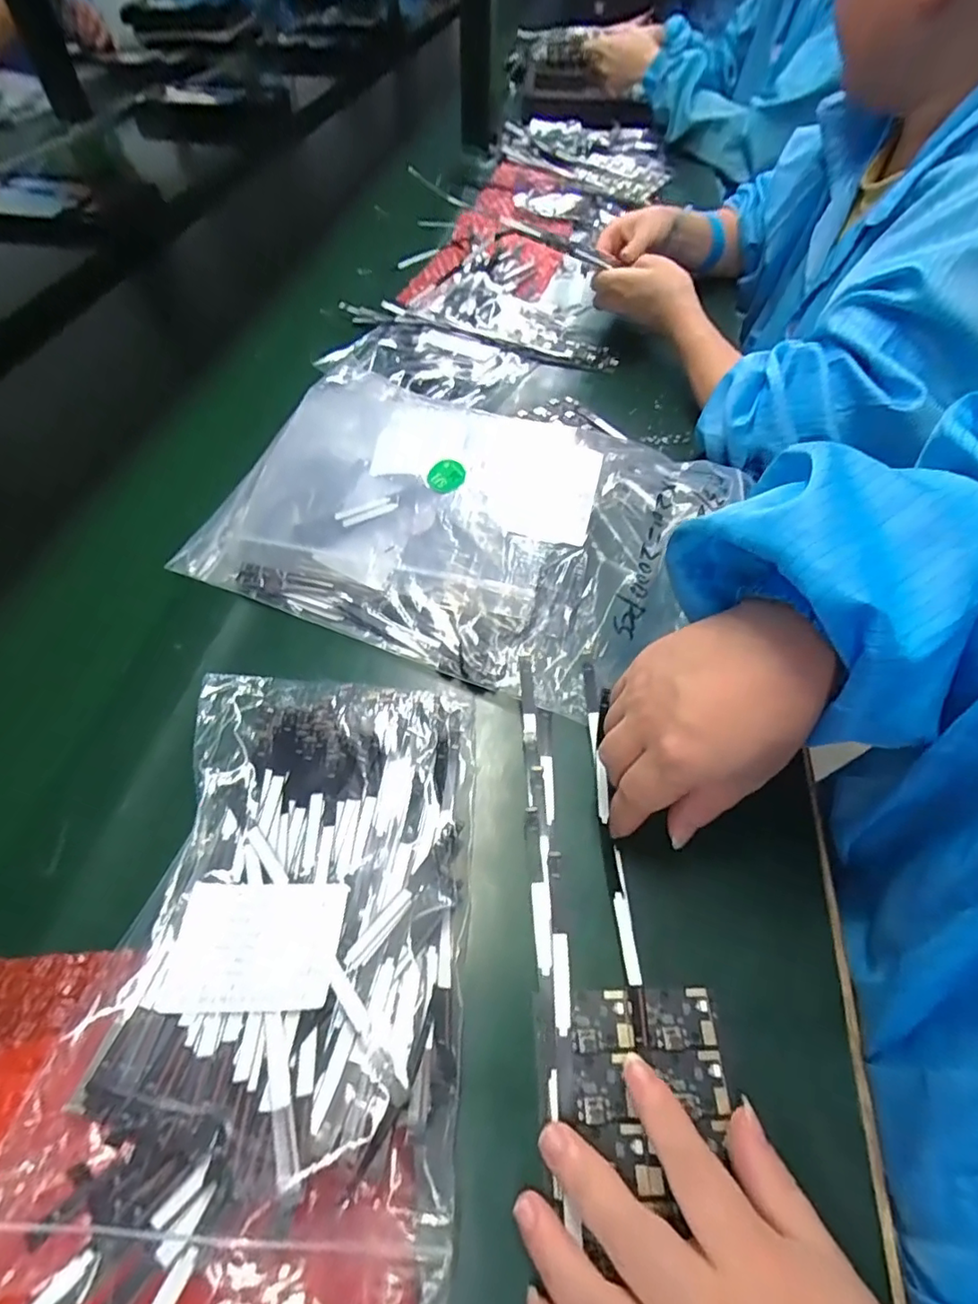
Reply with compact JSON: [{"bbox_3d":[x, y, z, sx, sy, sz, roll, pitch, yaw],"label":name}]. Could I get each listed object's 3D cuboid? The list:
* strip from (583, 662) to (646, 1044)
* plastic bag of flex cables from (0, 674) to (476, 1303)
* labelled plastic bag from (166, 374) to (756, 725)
[{"bbox_3d":[0.061,0.088,0.287,0.007,0.012,0.177,-1,59,-3],"label":"strip"},{"bbox_3d":[-0.083,0.108,0.246,0.155,0.035,0.230,5,54,1],"label":"plastic bag of flex cables"},{"bbox_3d":[-0.014,-0.104,0.383,0.336,0.059,0.238,17,55,9],"label":"labelled plastic bag"}]

